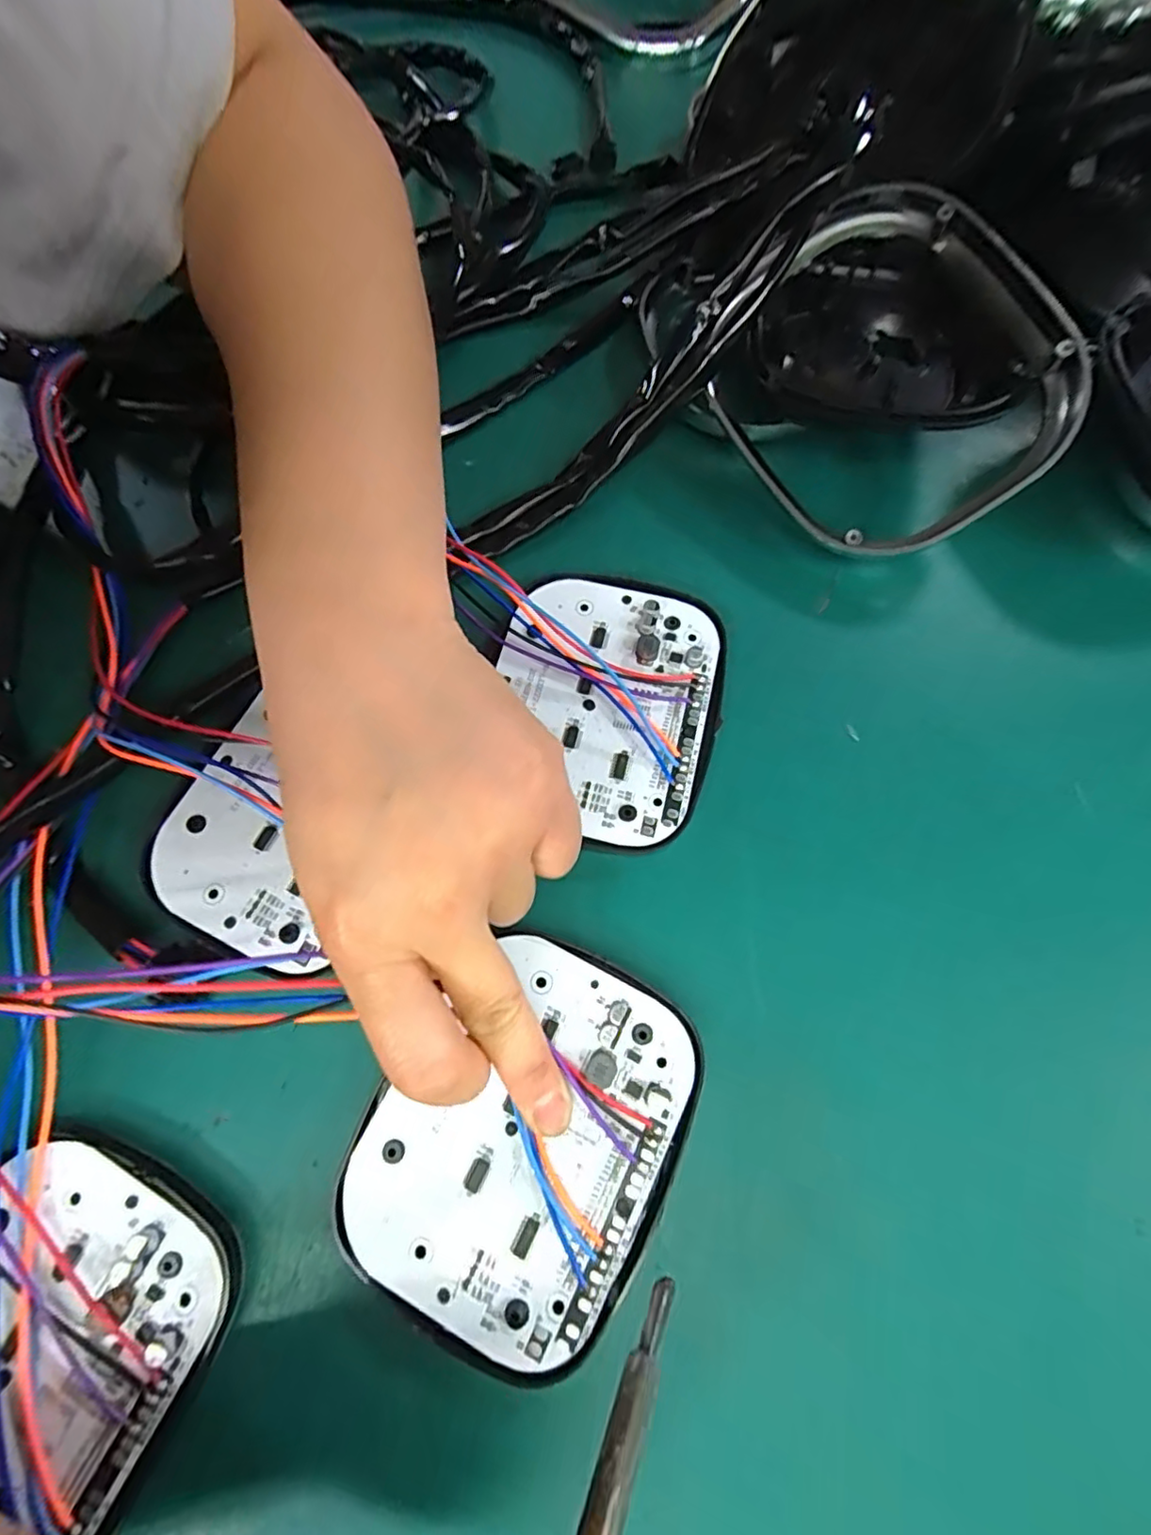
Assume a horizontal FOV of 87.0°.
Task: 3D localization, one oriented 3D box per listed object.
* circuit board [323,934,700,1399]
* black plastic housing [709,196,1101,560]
[{"bbox_3d":[-0.014,0.110,0.183,0.085,0.006,0.107,27,73,9],"label":"circuit board"},{"bbox_3d":[0.126,-0.161,0.249,0.116,0.061,0.143,-31,73,-10],"label":"black plastic housing"}]

